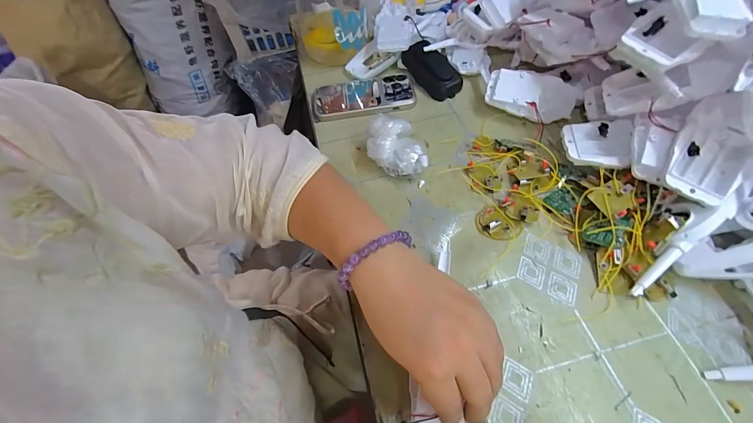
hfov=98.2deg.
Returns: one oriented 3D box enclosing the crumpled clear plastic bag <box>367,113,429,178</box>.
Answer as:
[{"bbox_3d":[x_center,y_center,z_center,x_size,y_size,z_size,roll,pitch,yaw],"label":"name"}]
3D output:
[{"bbox_3d":[0.024,-0.078,0.399,0.079,0.053,0.055,13,58,13],"label":"crumpled clear plastic bag"}]

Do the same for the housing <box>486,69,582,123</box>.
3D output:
[{"bbox_3d":[0.204,-0.154,0.428,0.111,0.018,0.060,20,94,5],"label":"housing"}]

